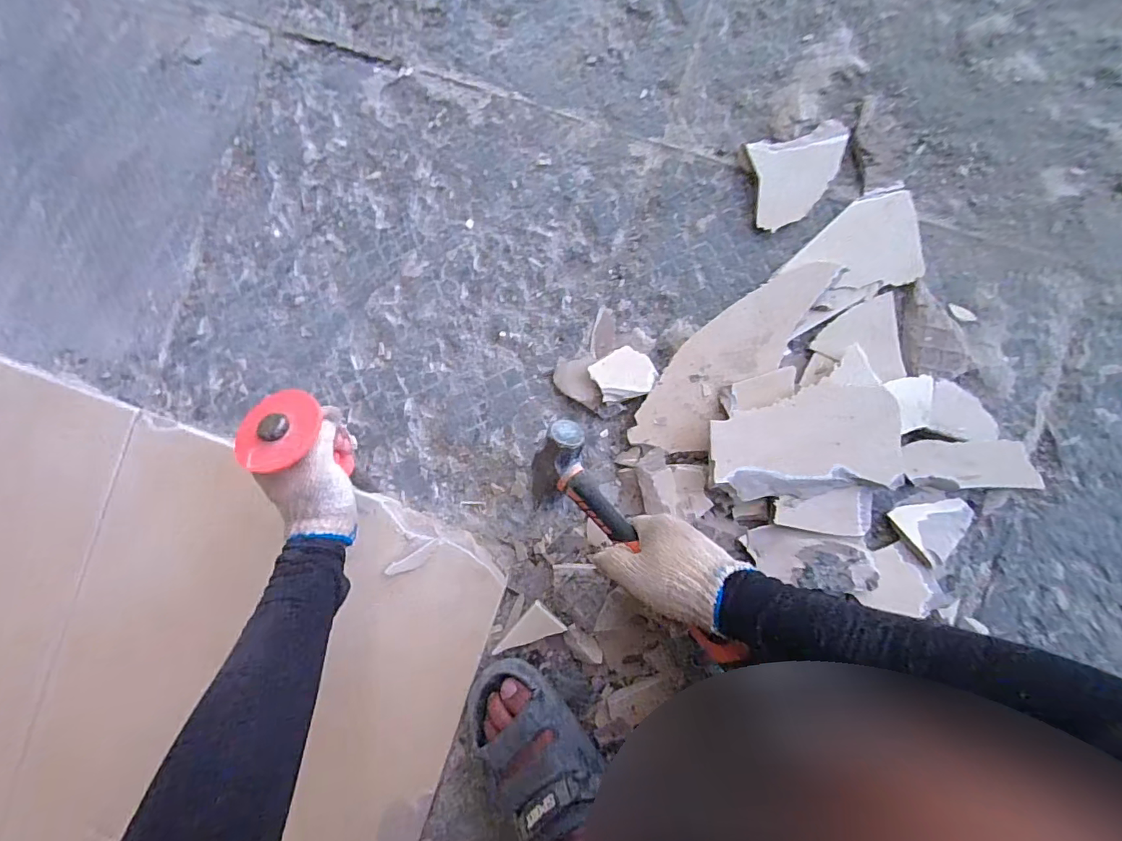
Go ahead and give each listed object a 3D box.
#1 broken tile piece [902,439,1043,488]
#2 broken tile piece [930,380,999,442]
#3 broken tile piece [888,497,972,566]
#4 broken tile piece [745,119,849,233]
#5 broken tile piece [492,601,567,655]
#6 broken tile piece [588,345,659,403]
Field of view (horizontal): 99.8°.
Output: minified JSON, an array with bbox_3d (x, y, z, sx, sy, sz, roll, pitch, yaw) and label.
[{"bbox_3d":[0.443,0.048,0.512,0.151,0.013,0.051,0,90,4],"label":"broken tile piece"},{"bbox_3d":[0.436,-0.008,0.508,0.083,0.004,0.055,17,91,4],"label":"broken tile piece"},{"bbox_3d":[0.409,0.122,0.514,0.088,0.016,0.063,-9,89,4],"label":"broken tile piece"},{"bbox_3d":[0.269,-0.275,0.530,0.106,0.006,0.098,-13,90,6],"label":"broken tile piece"},{"bbox_3d":[-0.035,0.255,0.552,0.046,0.004,0.076,40,92,3],"label":"broken tile piece"},{"bbox_3d":[0.073,-0.052,0.544,0.068,0.019,0.057,-28,88,3],"label":"broken tile piece"}]

